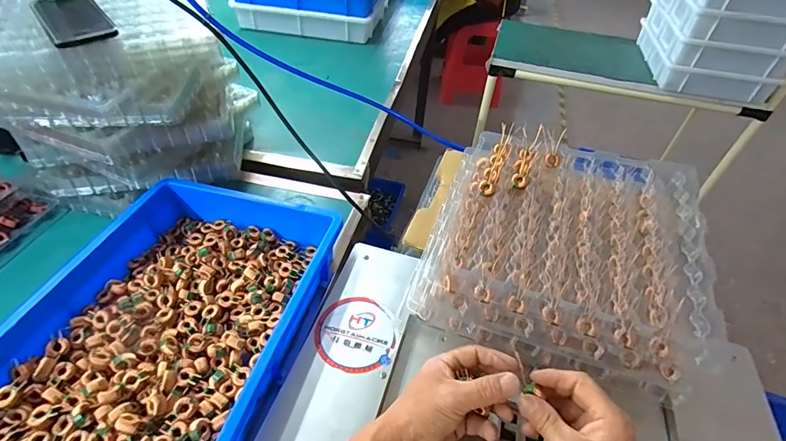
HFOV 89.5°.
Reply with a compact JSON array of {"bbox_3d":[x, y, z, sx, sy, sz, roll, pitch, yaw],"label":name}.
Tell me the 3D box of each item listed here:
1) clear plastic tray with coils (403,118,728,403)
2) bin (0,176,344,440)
[{"bbox_3d":[0.210,0.033,0.517,0.304,0.122,0.304,18,46,13],"label":"clear plastic tray with coils"},{"bbox_3d":[-0.263,0.129,0.462,0.288,0.078,0.429,12,45,6],"label":"bin"}]

